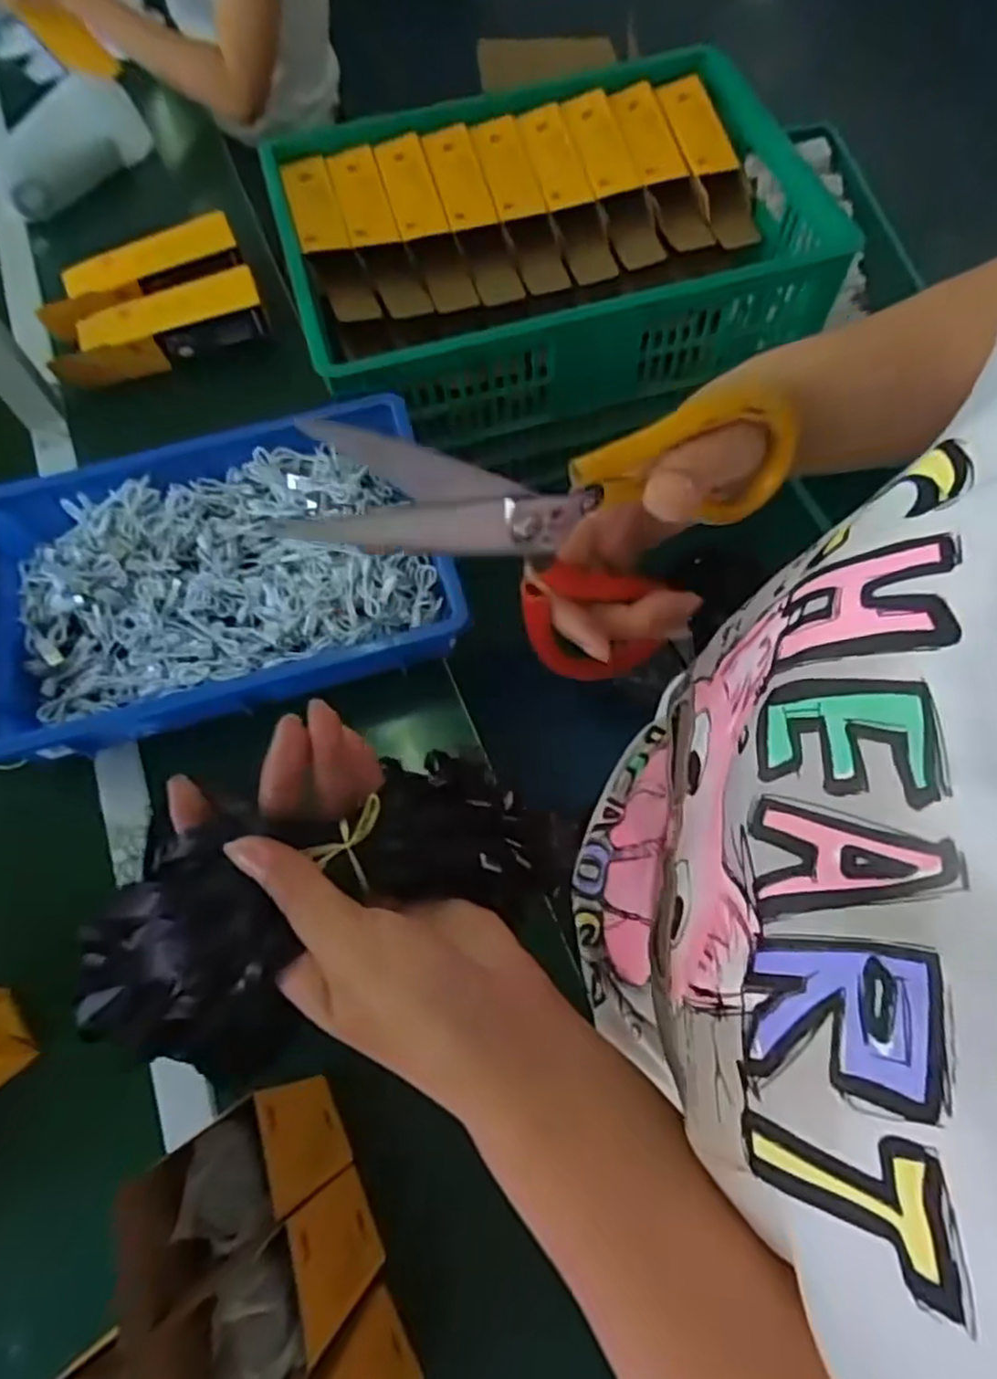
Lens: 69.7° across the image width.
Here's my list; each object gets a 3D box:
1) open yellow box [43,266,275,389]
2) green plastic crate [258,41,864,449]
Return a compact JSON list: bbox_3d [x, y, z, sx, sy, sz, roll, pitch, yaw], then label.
[{"bbox_3d":[-0.396,-0.420,0.838,0.243,0.063,0.061,-17,67,-5],"label":"open yellow box"},{"bbox_3d":[0.069,-0.593,0.988,0.667,0.222,0.463,-16,67,-5],"label":"green plastic crate"}]

